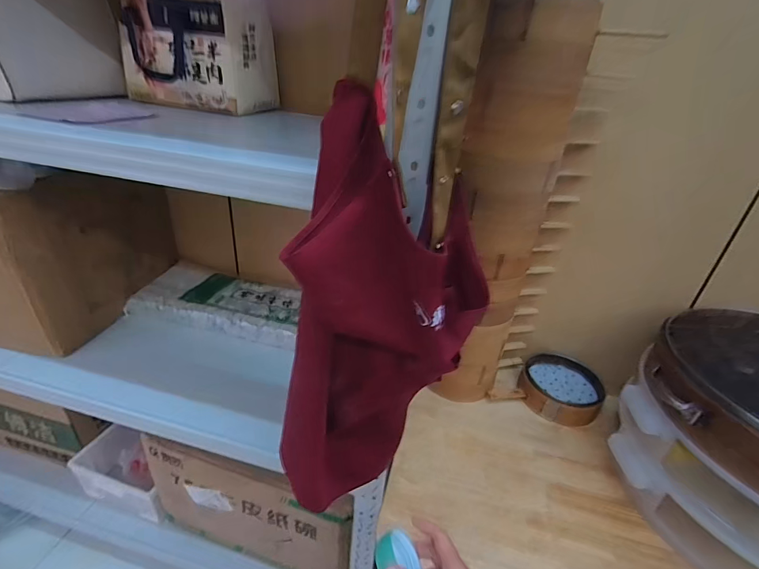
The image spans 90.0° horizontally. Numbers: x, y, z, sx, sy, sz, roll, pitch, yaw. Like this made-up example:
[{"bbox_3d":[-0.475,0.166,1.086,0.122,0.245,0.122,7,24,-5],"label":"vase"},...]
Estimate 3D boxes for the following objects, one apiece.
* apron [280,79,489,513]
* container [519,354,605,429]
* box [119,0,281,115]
[{"bbox_3d":[-0.006,0.071,0.467,0.169,0.499,0.185,29,37,35],"label":"apron"},{"bbox_3d":[0.467,0.270,0.988,0.191,0.079,0.226,26,36,31],"label":"container"},{"bbox_3d":[-0.379,-0.492,0.805,0.288,0.200,0.180,14,31,14],"label":"box"}]

